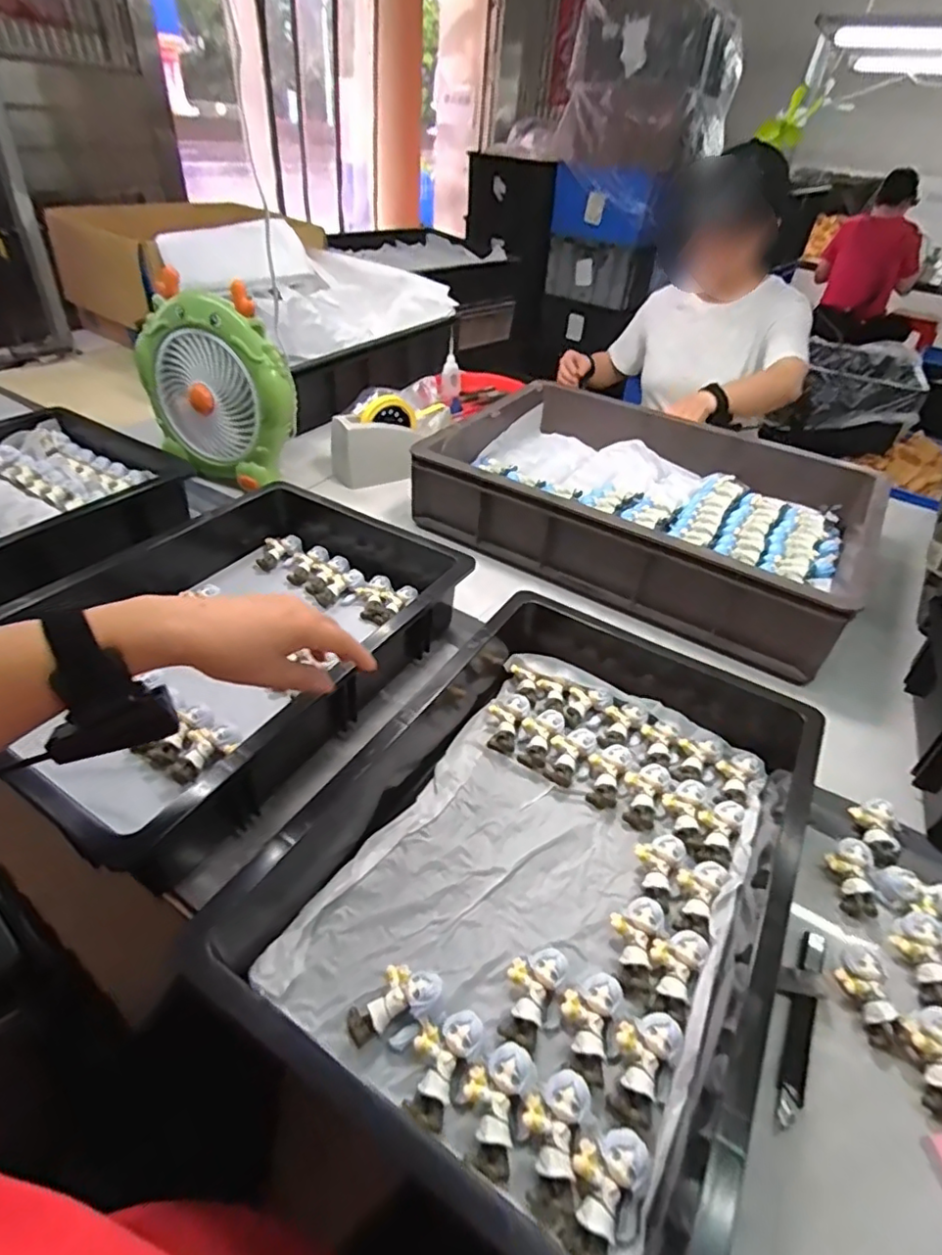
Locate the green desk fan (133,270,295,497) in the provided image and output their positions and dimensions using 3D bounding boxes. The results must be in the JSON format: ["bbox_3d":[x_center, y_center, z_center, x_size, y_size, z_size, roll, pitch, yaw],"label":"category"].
[{"bbox_3d":[-0.395,-0.366,0.908,0.262,0.258,0.093,34,48,29],"label":"green desk fan"}]

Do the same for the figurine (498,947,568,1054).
[{"bbox_3d":[0.039,0.242,0.394,0.033,0.021,0.060,22,56,19],"label":"figurine"}]

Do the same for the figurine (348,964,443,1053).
[{"bbox_3d":[-0.049,0.241,0.378,0.054,0.029,0.039,-30,52,-35],"label":"figurine"}]

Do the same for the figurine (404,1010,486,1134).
[{"bbox_3d":[-0.018,0.262,0.358,0.035,0.023,0.056,24,44,21],"label":"figurine"}]

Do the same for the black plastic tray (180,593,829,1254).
[{"bbox_3d":[0.080,0.154,0.462,0.343,0.097,0.460,24,42,21],"label":"black plastic tray"}]

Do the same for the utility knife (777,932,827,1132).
[{"bbox_3d":[0.228,0.268,0.407,0.017,0.009,0.131,26,44,22],"label":"utility knife"}]

